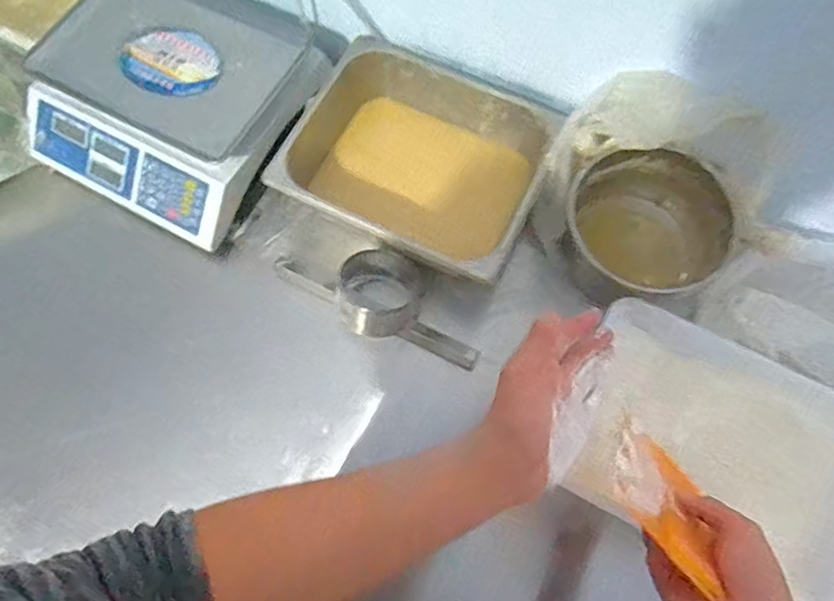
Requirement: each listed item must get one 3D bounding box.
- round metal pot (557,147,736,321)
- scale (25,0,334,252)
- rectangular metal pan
[{"bbox_3d":[0.293,-0.085,0.730,0.198,0.146,0.181,0,71,0],"label":"round metal pot"},{"bbox_3d":[-0.344,-0.288,0.764,0.327,0.105,0.317,27,73,9],"label":"scale"},{"bbox_3d":[0.006,-0.192,0.756,0.324,0.124,0.270,24,73,8],"label":"rectangular metal pan"}]

